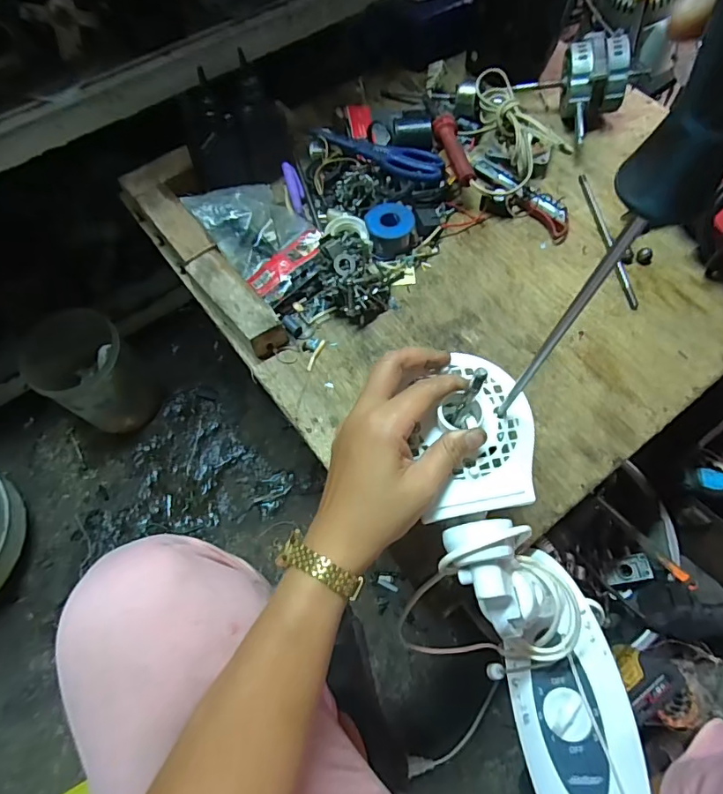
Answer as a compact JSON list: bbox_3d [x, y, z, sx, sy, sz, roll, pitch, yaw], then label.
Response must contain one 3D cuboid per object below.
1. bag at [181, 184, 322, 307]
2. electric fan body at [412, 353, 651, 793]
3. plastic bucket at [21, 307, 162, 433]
[{"bbox_3d":[-0.111,-0.184,0.549,0.097,0.029,0.169,-36,69,-14],"label":"bag"},{"bbox_3d":[0.130,0.160,0.363,0.103,0.103,0.378,-21,97,-8],"label":"electric fan body"},{"bbox_3d":[-0.419,-0.031,0.782,0.133,0.175,0.130,-1,65,1],"label":"plastic bucket"}]

